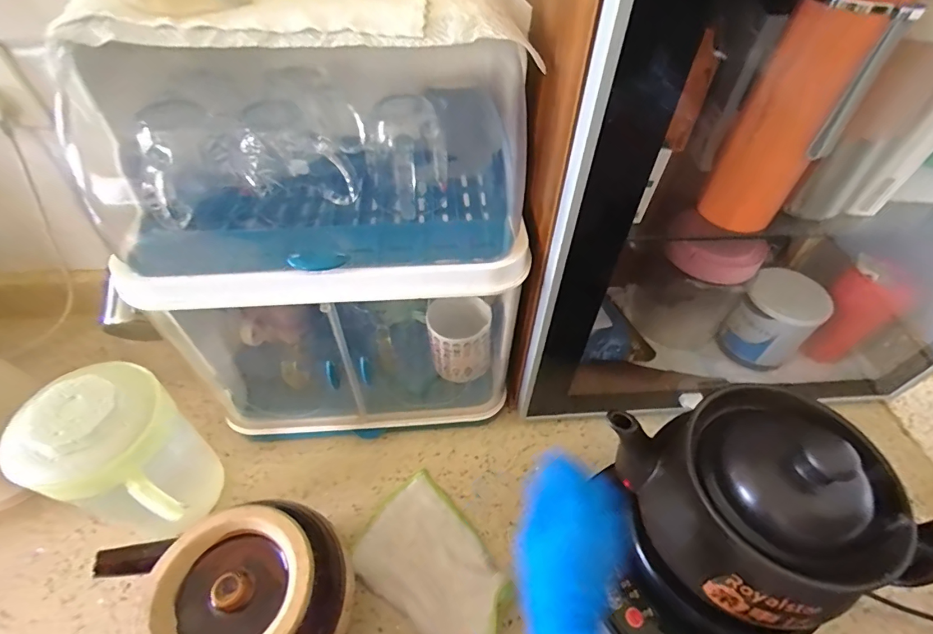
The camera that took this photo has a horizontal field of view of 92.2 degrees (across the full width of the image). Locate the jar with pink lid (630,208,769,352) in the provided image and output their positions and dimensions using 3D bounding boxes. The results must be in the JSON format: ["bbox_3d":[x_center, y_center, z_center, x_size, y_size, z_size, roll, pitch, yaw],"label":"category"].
[{"bbox_3d":[0.325,-0.055,0.644,0.123,0.189,0.113,0,50,-1],"label":"jar with pink lid"}]

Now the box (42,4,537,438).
[{"bbox_3d":[-0.145,-0.076,0.511,0.389,0.458,0.239,-6,50,-6],"label":"box"}]

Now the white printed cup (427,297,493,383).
[{"bbox_3d":[-0.009,0.025,0.595,0.076,0.080,0.087,-3,50,-4],"label":"white printed cup"}]

